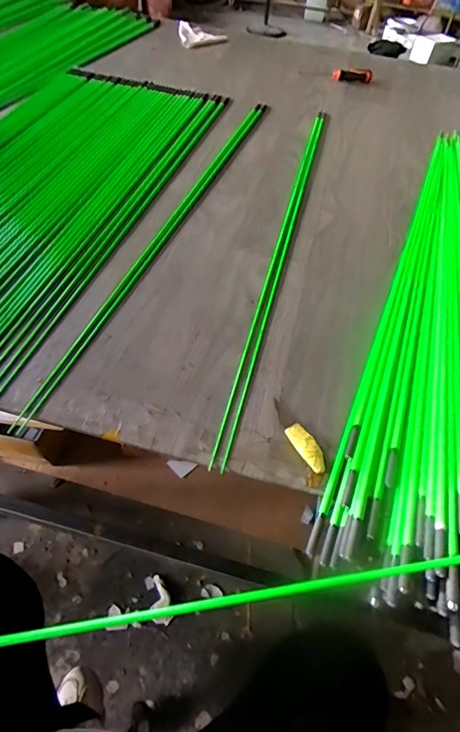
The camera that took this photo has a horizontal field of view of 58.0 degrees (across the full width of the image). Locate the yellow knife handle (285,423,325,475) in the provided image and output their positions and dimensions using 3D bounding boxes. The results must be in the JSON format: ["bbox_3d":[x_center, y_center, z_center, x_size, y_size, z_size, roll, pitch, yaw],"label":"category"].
[{"bbox_3d":[0.083,0.089,0.449,0.024,0.012,0.059,-23,57,-21],"label":"yellow knife handle"}]

